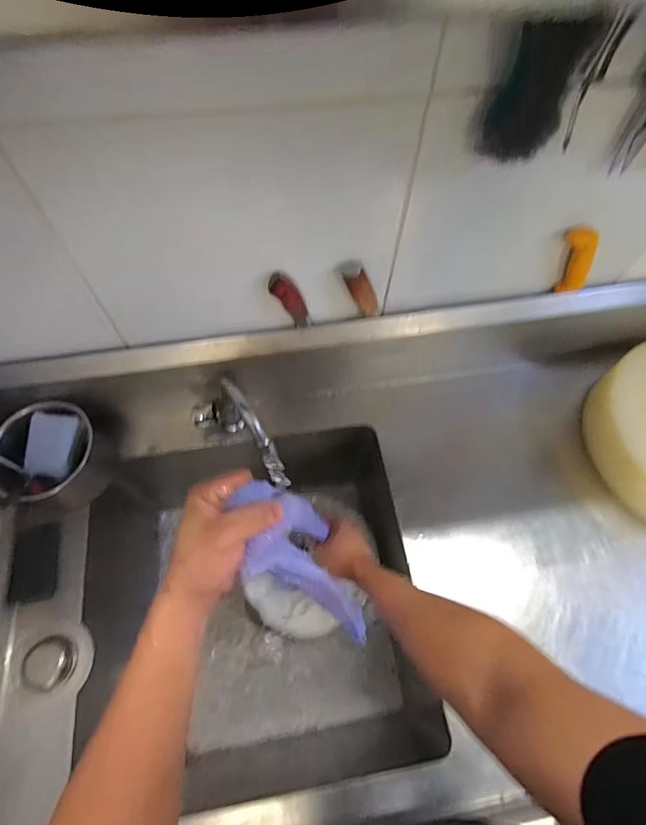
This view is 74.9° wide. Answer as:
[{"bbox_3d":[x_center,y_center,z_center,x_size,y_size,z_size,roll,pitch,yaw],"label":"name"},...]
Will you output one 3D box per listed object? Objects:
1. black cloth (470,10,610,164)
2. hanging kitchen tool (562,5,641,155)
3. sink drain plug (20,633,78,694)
[{"bbox_3d":[0.188,-0.292,0.387,0.073,0.125,0.029,13,63,5],"label":"black cloth"},{"bbox_3d":[0.257,-0.314,0.404,0.016,0.110,0.020,27,65,12],"label":"hanging kitchen tool"},{"bbox_3d":[-0.390,0.357,0.602,0.061,0.022,0.063,1,62,-1],"label":"sink drain plug"}]

